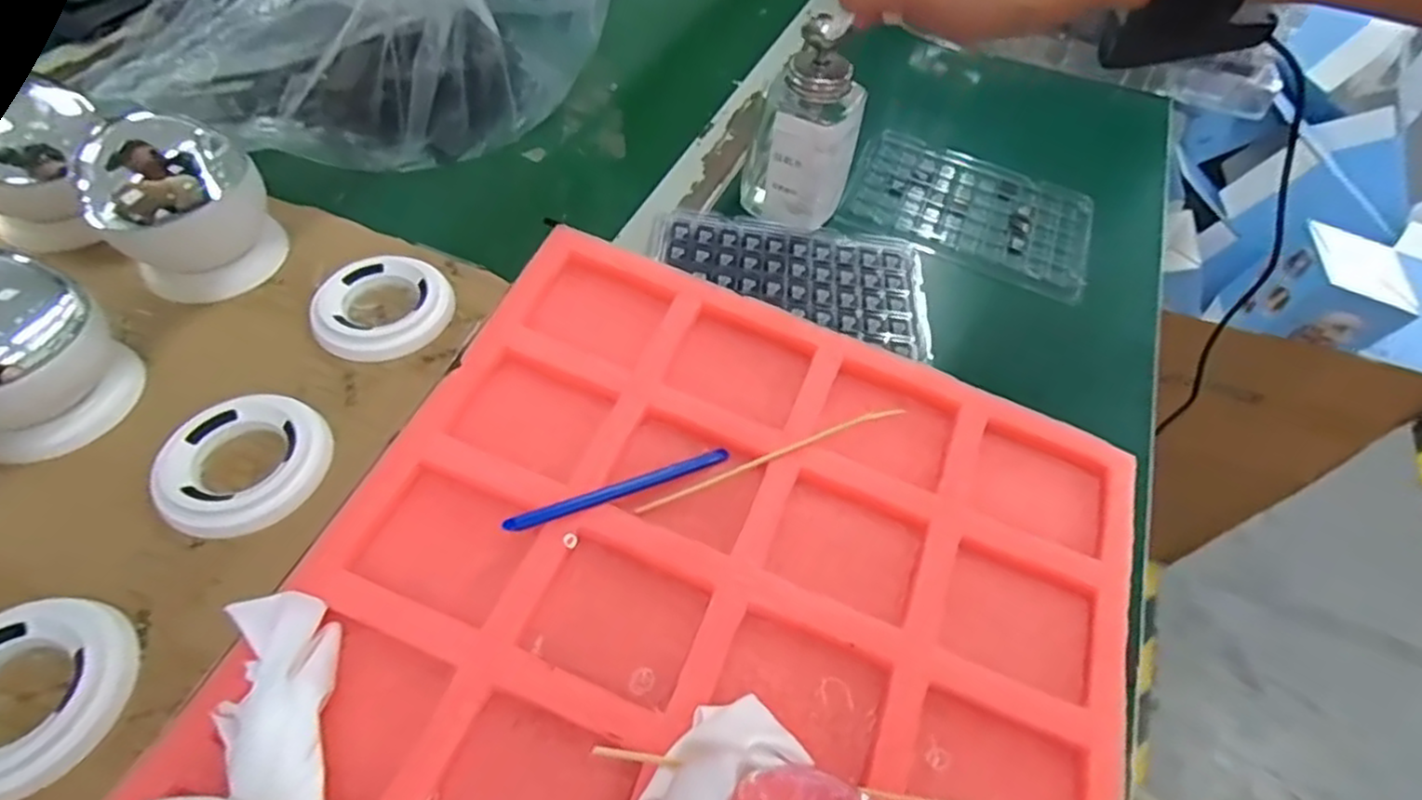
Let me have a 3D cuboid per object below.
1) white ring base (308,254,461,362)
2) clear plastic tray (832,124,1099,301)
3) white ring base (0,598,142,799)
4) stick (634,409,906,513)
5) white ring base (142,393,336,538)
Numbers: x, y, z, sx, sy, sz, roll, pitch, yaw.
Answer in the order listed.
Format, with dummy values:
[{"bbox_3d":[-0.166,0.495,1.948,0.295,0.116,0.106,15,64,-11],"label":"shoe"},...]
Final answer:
[{"bbox_3d":[-0.179,-0.051,0.377,0.065,0.013,0.071,3,55,-4],"label":"white ring base"},{"bbox_3d":[0.186,-0.137,0.498,0.170,0.013,0.116,22,55,9],"label":"clear plastic tray"},{"bbox_3d":[-0.256,0.108,0.253,0.071,0.012,0.070,3,55,-4],"label":"white ring base"},{"bbox_3d":[0.031,0.026,0.329,0.141,0.004,0.006,-17,59,-18],"label":"stick"},{"bbox_3d":[-0.214,0.029,0.318,0.070,0.011,0.071,3,55,-4],"label":"white ring base"}]

